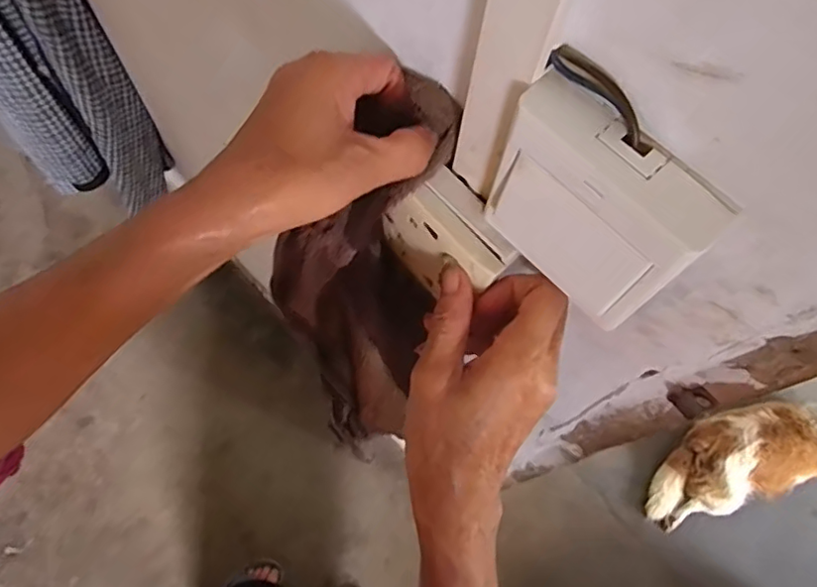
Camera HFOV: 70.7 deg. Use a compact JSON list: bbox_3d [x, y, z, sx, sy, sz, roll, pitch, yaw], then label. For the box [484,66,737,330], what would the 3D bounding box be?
[{"bbox_3d":[0.074,-0.034,0.240,0.027,0.073,0.085,-41,75,-17],"label":"box"}]

